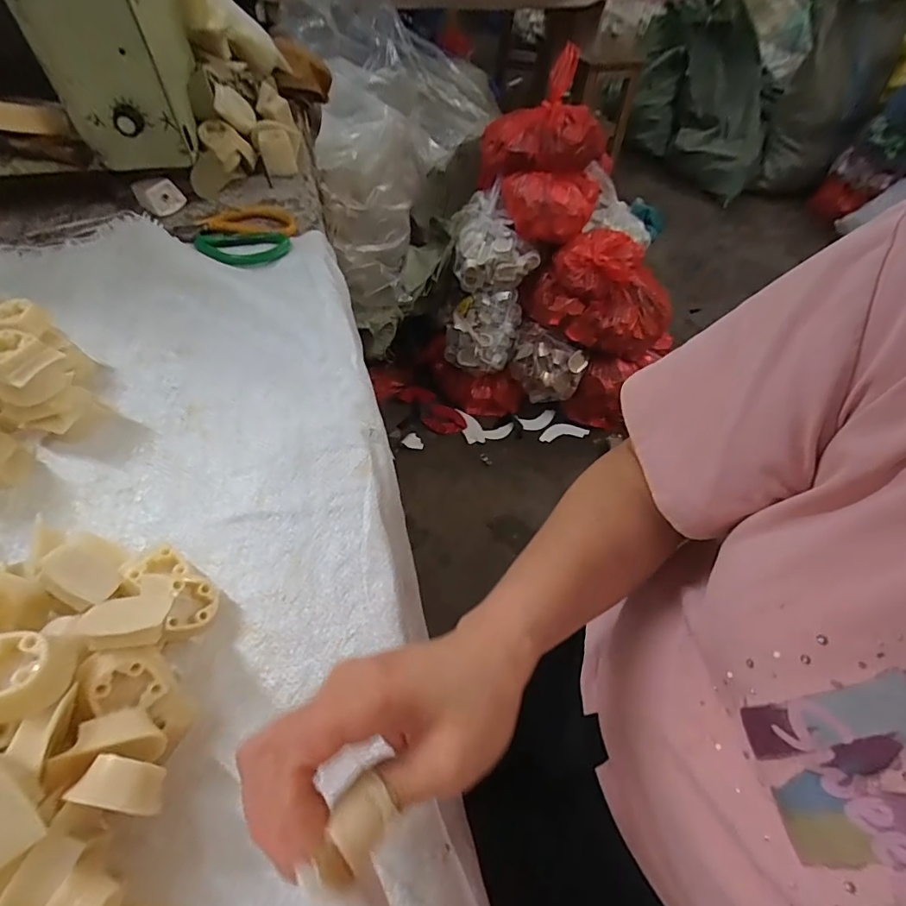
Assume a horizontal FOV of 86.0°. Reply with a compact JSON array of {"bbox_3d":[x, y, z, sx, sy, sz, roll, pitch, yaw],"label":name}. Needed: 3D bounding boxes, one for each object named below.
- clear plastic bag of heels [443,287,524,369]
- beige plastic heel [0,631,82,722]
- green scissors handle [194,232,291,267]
[{"bbox_3d":[0.077,-0.308,1.224,0.180,0.138,0.157,8,55,1],"label":"clear plastic bag of heels"},{"bbox_3d":[-0.203,0.102,0.223,0.044,0.020,0.036,-5,56,-6],"label":"beige plastic heel"},{"bbox_3d":[-0.227,-0.218,0.519,0.102,0.012,0.059,8,56,2],"label":"green scissors handle"}]

